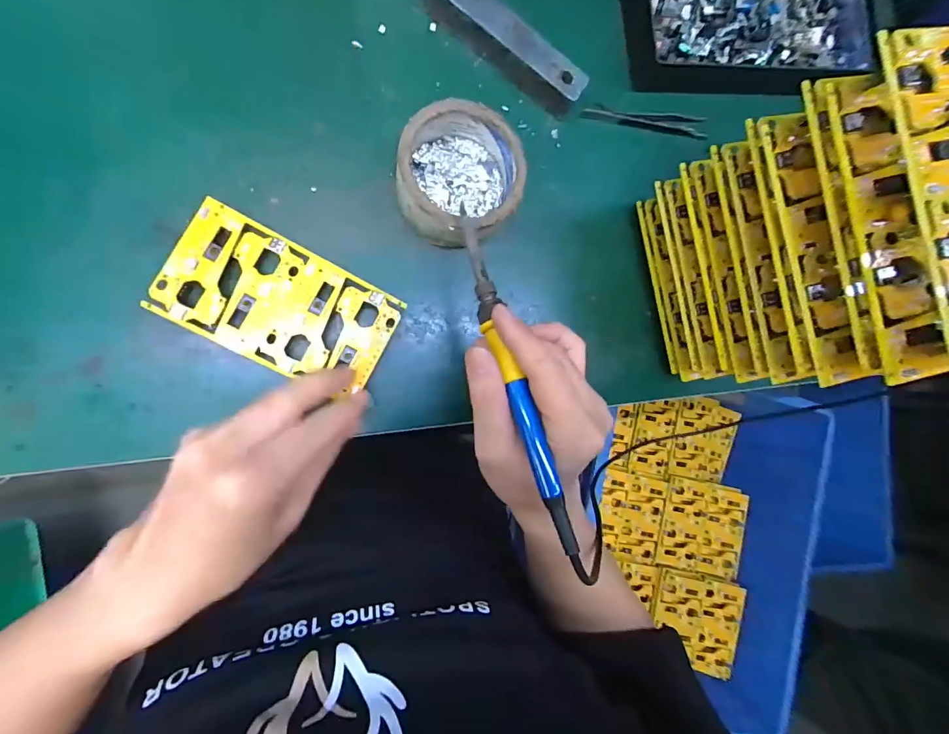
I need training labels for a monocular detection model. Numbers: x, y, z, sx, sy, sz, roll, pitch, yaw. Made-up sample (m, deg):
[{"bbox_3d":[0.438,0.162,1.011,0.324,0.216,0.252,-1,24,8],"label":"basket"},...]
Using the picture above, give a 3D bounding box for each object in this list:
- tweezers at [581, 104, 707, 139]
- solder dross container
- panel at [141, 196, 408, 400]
[{"bbox_3d":[0.143,-0.209,0.363,0.109,0.007,0.019,7,86,-12],"label":"tweezers"},{"bbox_3d":[-0.011,-0.132,0.301,0.086,0.038,0.088,6,87,-13],"label":"solder dross container"},{"bbox_3d":[-0.124,-0.040,0.279,0.138,0.004,0.077,28,82,-12],"label":"panel"}]

